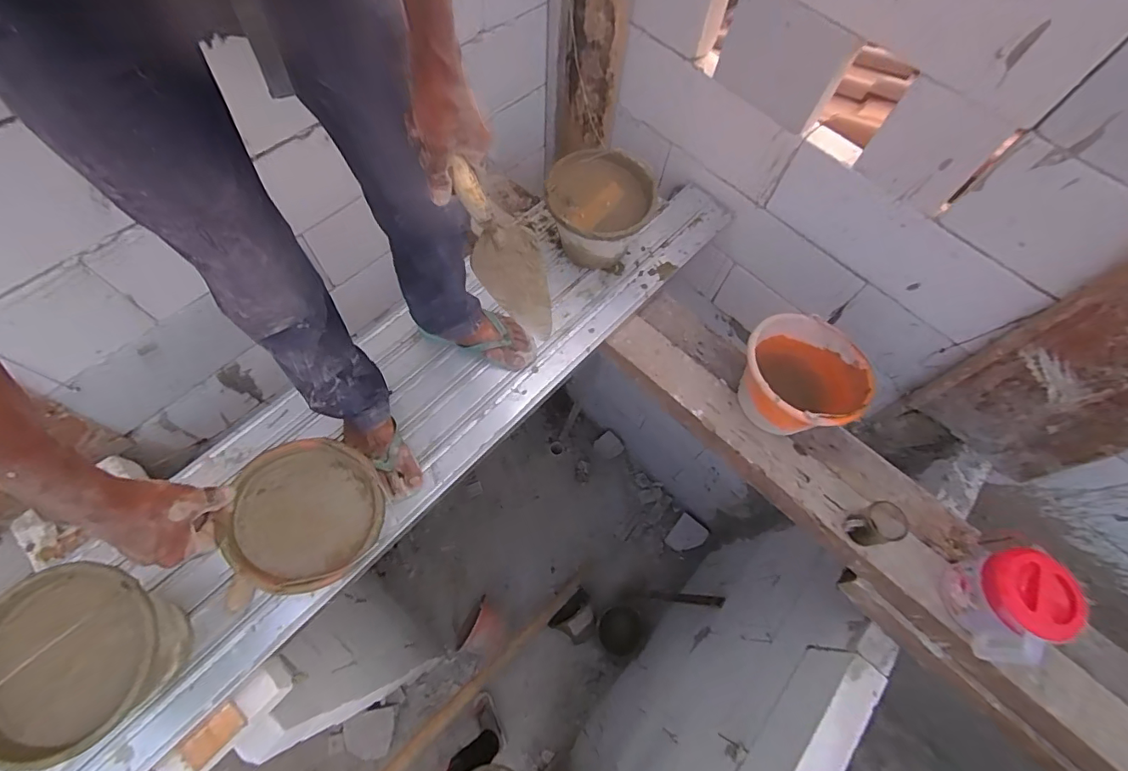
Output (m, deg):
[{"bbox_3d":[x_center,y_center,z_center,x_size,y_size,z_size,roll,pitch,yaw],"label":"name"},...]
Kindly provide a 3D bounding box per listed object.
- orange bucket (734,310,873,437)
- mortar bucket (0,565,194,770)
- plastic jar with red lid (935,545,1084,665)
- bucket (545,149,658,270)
[{"bbox_3d":[0.474,-0.015,1.024,0.223,0.177,0.238,1,66,-3],"label":"orange bucket"},{"bbox_3d":[-0.716,0.418,0.769,0.253,0.207,0.233,1,66,-3],"label":"mortar bucket"},{"bbox_3d":[0.759,0.371,0.845,0.136,0.148,0.171,-11,67,-9],"label":"plastic jar with red lid"},{"bbox_3d":[0.072,-0.383,1.125,0.219,0.167,0.237,1,66,-3],"label":"bucket"}]

